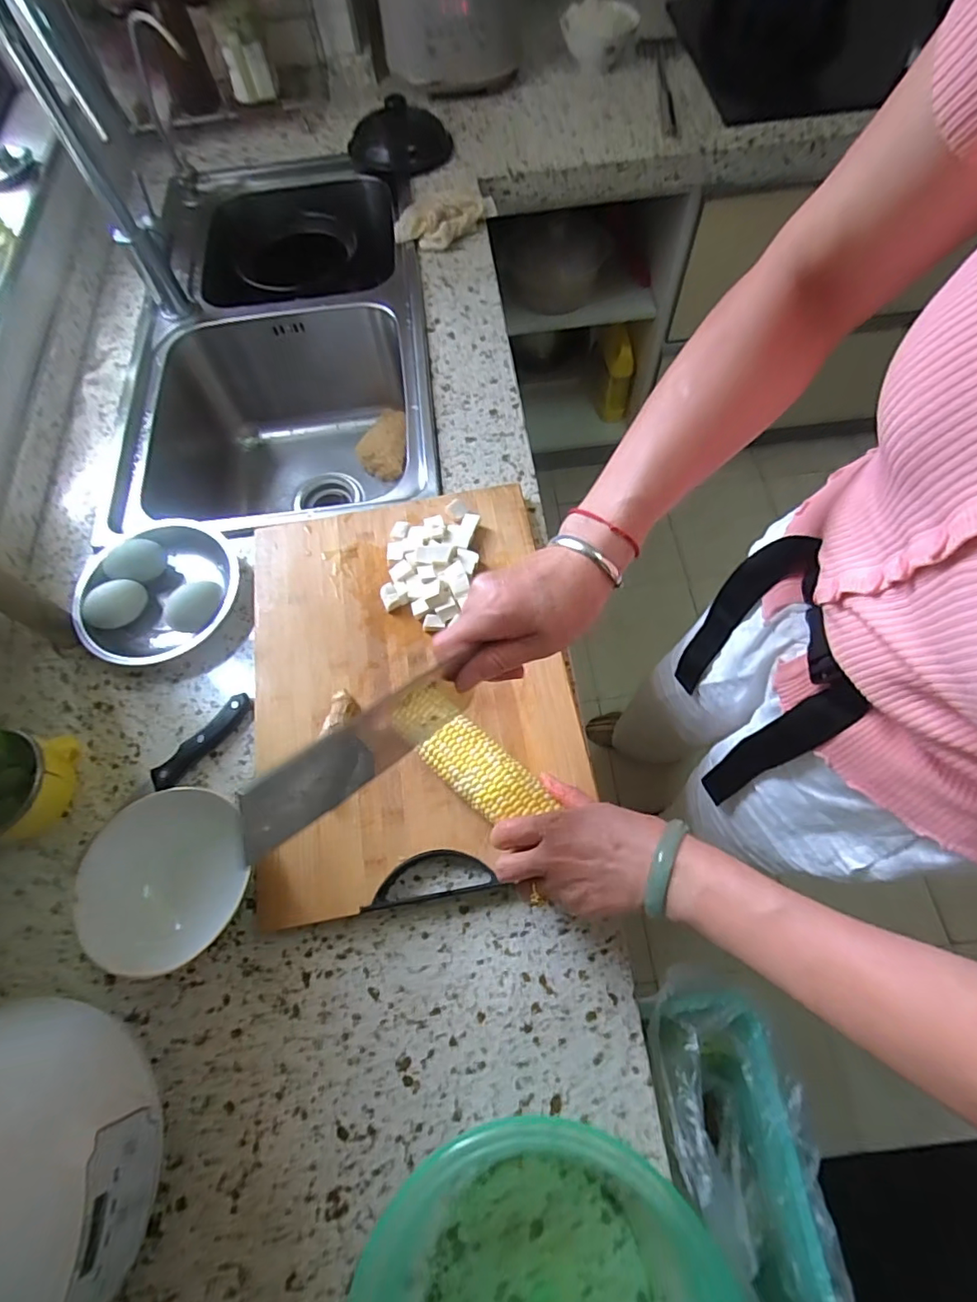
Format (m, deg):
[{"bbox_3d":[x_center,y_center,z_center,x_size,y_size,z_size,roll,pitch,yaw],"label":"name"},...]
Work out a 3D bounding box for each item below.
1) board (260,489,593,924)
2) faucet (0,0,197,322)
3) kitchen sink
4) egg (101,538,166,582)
[{"bbox_3d":[-0.076,0.021,0.526,0.290,0.033,0.388,-11,66,-2],"label":"board"},{"bbox_3d":[-0.440,-0.556,0.621,0.059,0.353,0.172,-30,68,-10],"label":"faucet"},{"bbox_3d":[-0.314,-0.420,0.866,0.444,0.242,0.696,-8,66,0],"label":"kitchen sink"},{"bbox_3d":[-0.372,-0.093,0.583,0.038,0.038,0.055,41,74,18],"label":"egg"}]

